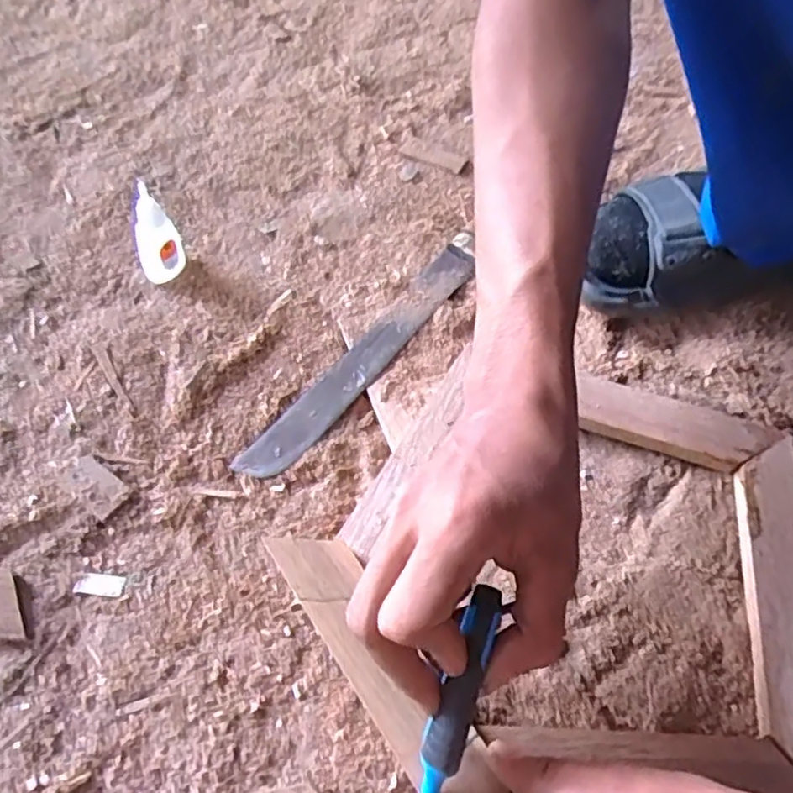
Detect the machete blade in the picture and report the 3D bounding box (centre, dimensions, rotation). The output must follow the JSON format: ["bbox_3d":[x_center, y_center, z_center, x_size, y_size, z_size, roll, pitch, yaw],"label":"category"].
[{"bbox_3d":[-0.020,-0.031,0.442,0.032,0.009,0.233,33,63,19],"label":"machete blade"}]

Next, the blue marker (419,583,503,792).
[{"bbox_3d":[0.024,0.130,0.265,0.017,0.021,0.100,17,94,10],"label":"blue marker"}]

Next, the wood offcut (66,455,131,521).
[{"bbox_3d":[-0.182,0.053,0.385,0.043,0.007,0.023,38,65,21],"label":"wood offcut"}]

